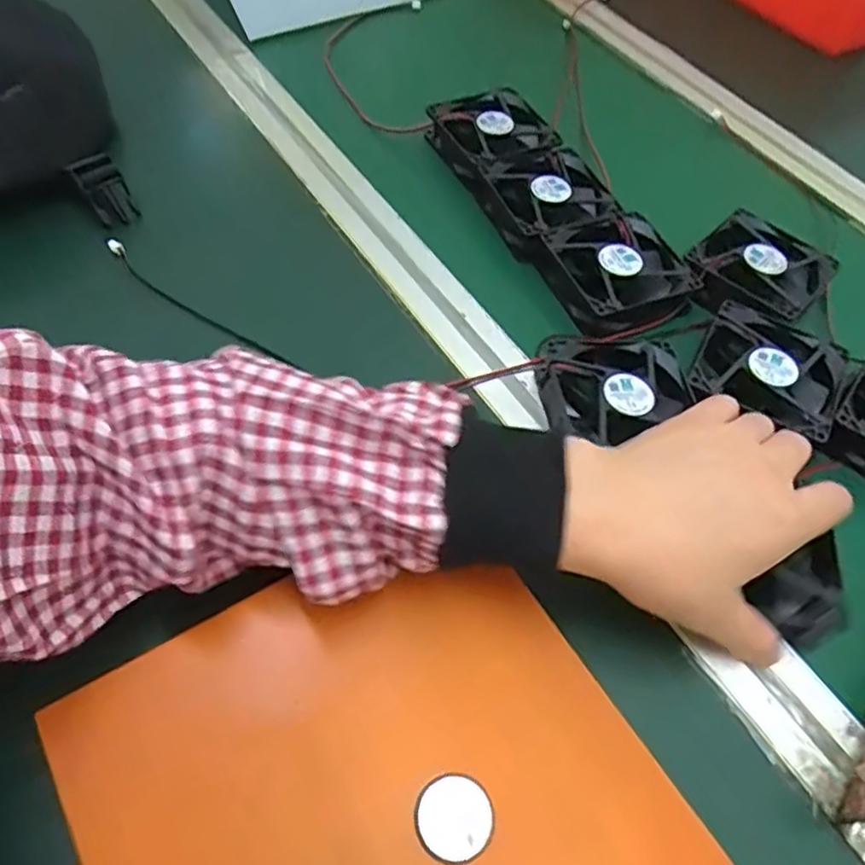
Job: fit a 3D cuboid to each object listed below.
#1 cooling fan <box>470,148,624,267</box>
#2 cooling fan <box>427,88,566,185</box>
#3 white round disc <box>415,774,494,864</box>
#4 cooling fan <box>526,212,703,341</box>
[{"bbox_3d":[0.081,-0.164,0.481,0.084,0.026,0.081,-17,58,-15],"label":"cooling fan"},{"bbox_3d":[0.047,-0.223,0.514,0.082,0.024,0.089,-23,60,-19],"label":"cooling fan"},{"bbox_3d":[0.008,0.146,0.256,0.028,0.006,0.028,-24,60,-20],"label":"white round disc"},{"bbox_3d":[0.120,-0.106,0.445,0.084,0.024,0.089,-15,57,-14],"label":"cooling fan"}]

